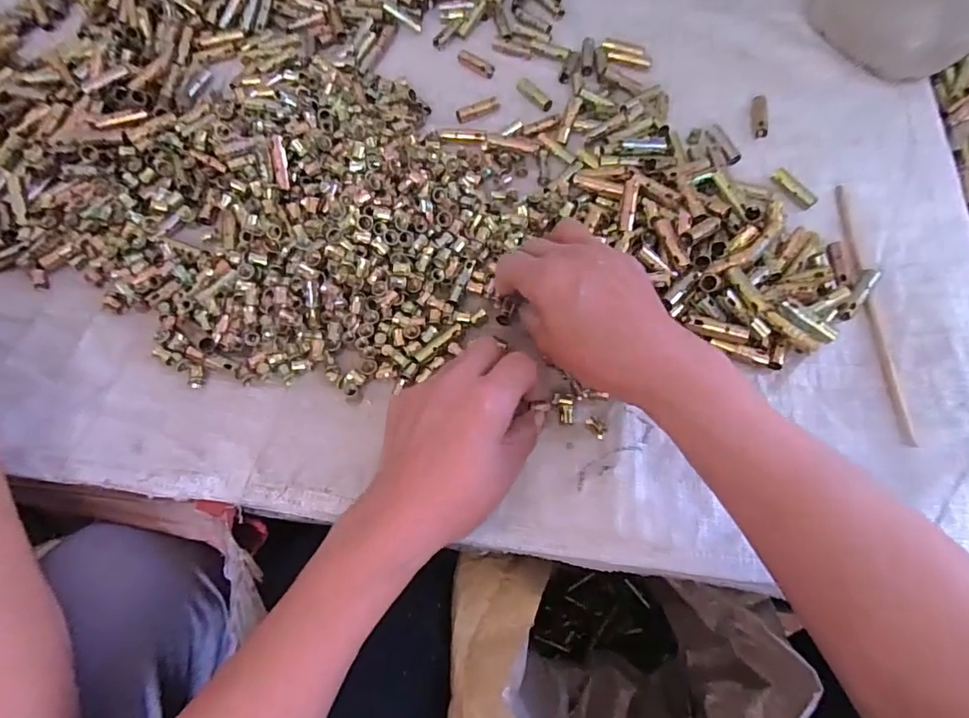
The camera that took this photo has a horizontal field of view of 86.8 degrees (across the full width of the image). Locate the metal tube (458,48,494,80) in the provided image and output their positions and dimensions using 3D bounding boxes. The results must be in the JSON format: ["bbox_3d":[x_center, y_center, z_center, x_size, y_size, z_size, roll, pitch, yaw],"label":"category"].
[{"bbox_3d":[-0.009,-0.285,0.493,0.041,0.008,0.011,36,72,16],"label":"metal tube"}]

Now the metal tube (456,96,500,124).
[{"bbox_3d":[-0.006,-0.225,0.465,0.040,0.010,0.012,-23,68,-8],"label":"metal tube"}]

